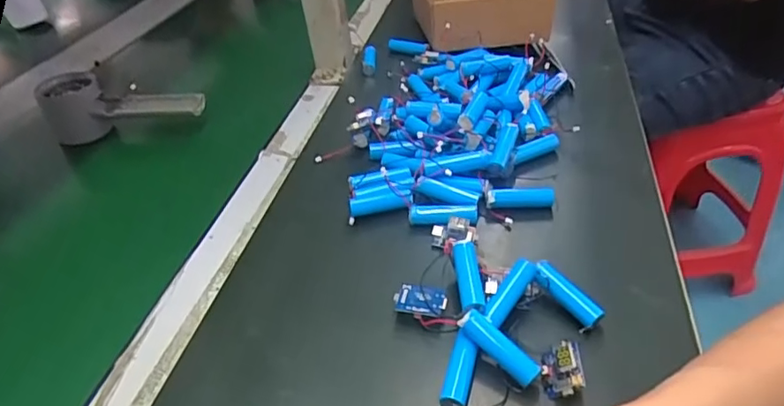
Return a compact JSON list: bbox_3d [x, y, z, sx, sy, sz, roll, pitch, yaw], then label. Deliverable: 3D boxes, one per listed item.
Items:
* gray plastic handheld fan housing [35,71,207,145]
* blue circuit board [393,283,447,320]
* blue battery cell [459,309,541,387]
[{"bbox_3d":[-0.273,-0.090,0.566,0.152,0.076,0.047,1,38,7],"label":"gray plastic handheld fan housing"},{"bbox_3d":[0.018,0.061,0.350,0.032,0.007,0.021,6,39,12],"label":"blue circuit board"},{"bbox_3d":[0.060,0.081,0.314,0.050,0.013,0.012,41,54,17],"label":"blue battery cell"}]

